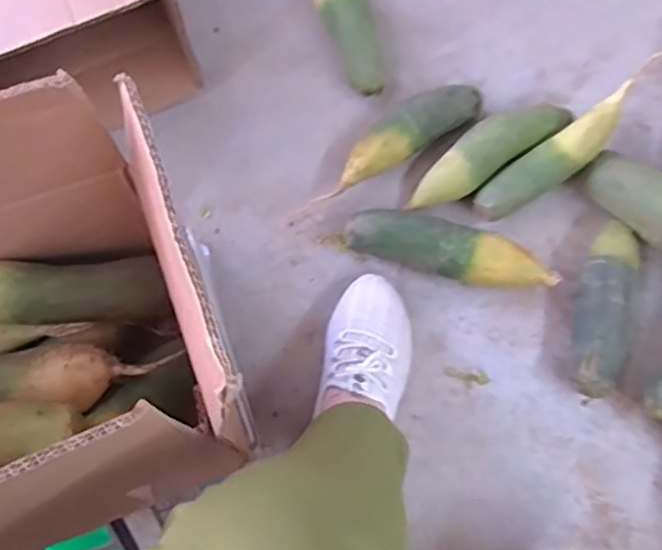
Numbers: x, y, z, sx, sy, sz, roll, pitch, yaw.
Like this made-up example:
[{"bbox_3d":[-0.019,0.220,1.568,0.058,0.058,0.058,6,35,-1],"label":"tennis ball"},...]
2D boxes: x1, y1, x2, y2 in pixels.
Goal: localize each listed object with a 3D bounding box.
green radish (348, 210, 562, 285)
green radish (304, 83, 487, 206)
[{"bbox_3d":[0.128,-0.026,0.744,0.224,0.062,0.059,15,72,6],"label":"green radish"},{"bbox_3d":[0.071,-0.151,0.791,0.237,0.061,0.054,-33,74,-9],"label":"green radish"}]

